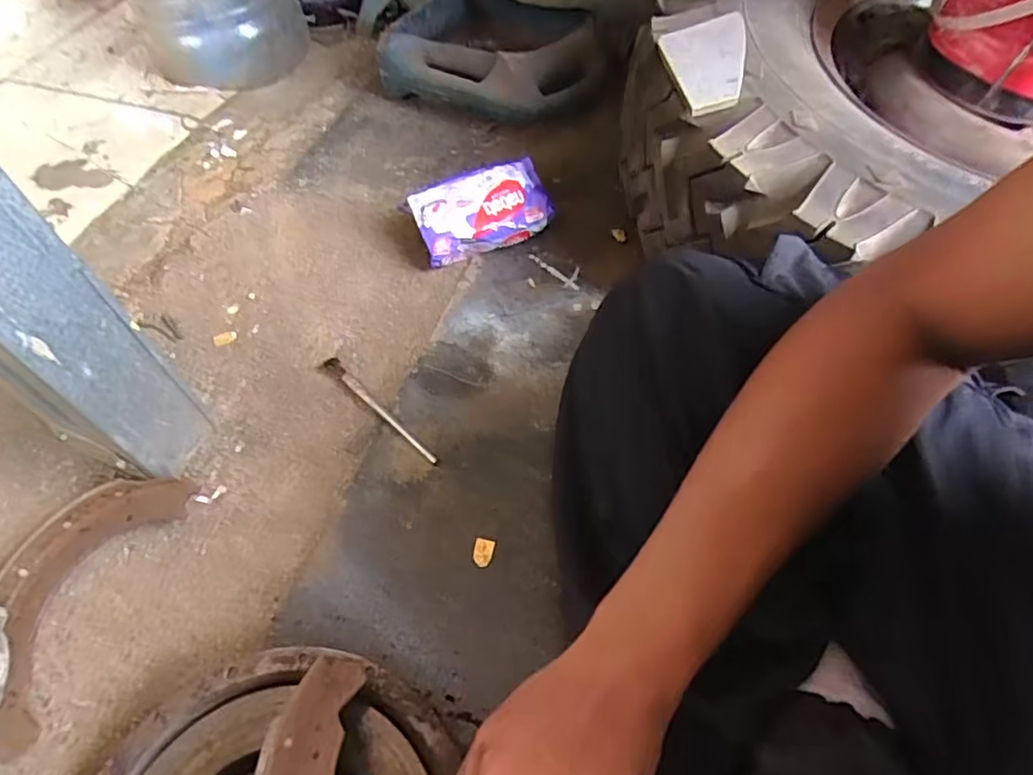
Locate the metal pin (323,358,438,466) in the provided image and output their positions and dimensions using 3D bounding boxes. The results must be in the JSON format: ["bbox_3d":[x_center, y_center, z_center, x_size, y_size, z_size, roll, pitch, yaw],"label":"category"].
[{"bbox_3d":[-0.138,0.021,0.616,0.016,0.014,0.167,-40,64,-21],"label":"metal pin"}]

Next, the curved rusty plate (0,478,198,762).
[{"bbox_3d":[-0.376,0.168,0.516,0.098,0.040,0.229,16,59,12],"label":"curved rusty plate"}]

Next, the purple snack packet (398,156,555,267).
[{"bbox_3d":[-0.042,-0.205,0.728,0.167,0.078,0.079,-18,59,-10],"label":"purple snack packet"}]

